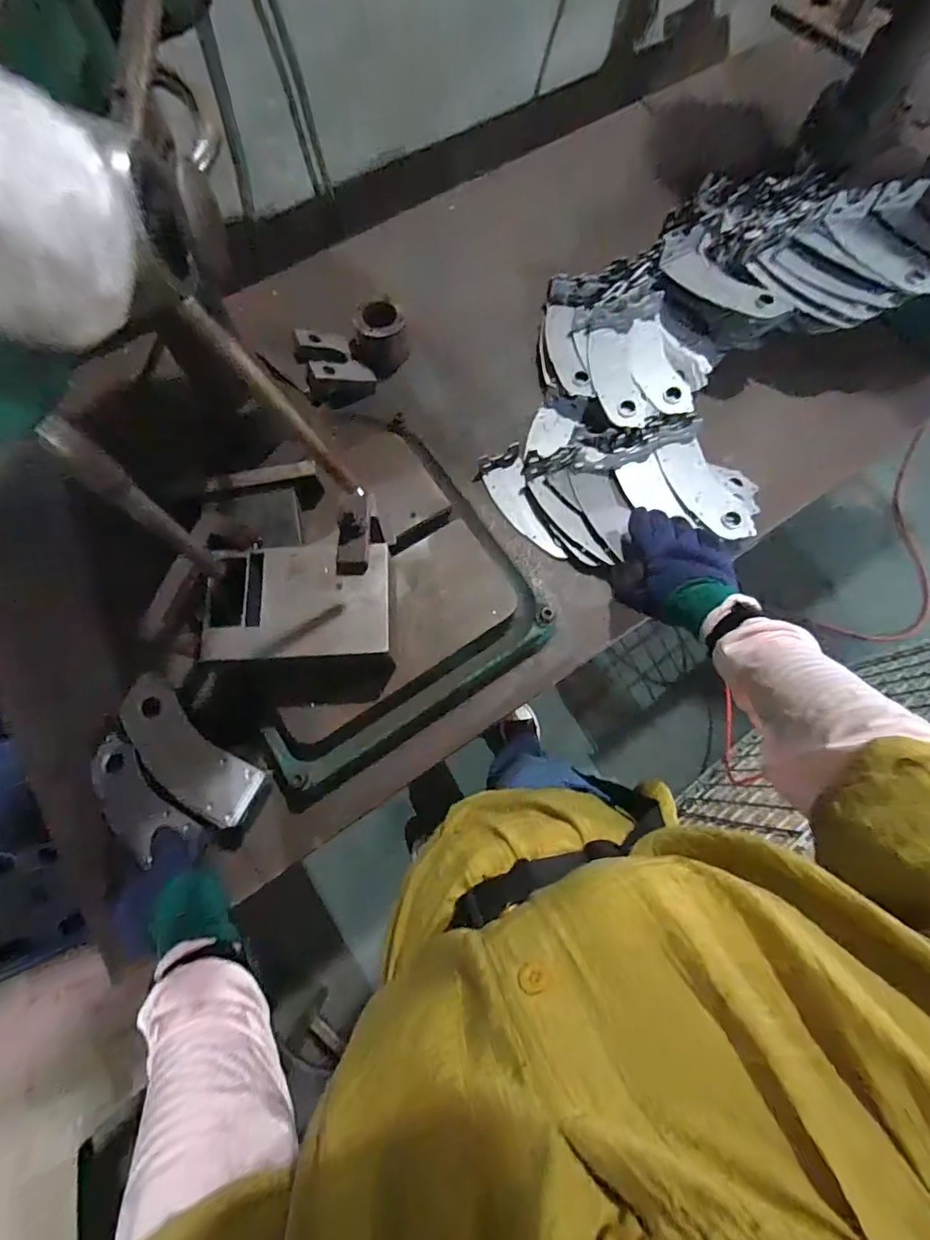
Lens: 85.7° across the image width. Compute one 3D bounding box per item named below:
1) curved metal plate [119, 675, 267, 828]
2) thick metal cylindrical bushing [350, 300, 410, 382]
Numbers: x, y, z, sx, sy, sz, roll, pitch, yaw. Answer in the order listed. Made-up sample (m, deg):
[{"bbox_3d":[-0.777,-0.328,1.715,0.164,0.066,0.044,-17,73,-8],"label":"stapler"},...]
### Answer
[{"bbox_3d":[-0.303,0.143,0.539,0.179,0.013,0.076,40,74,4],"label":"curved metal plate"},{"bbox_3d":[-0.122,-0.409,0.735,0.087,0.079,0.065,-40,79,-11],"label":"thick metal cylindrical bushing"}]

